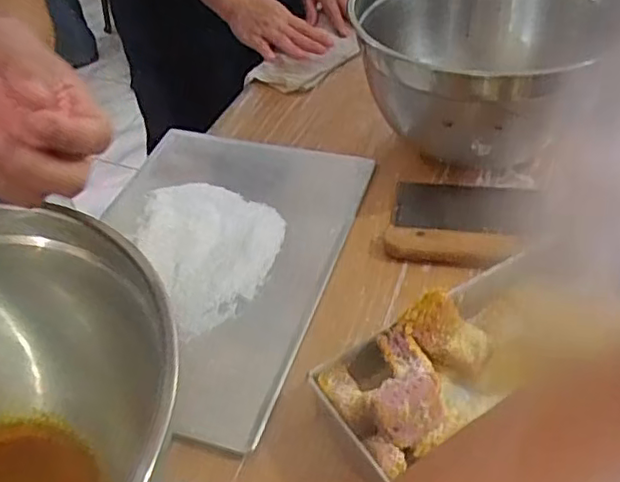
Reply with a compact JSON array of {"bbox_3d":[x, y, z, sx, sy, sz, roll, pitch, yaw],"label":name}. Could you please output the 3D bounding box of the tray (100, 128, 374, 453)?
[{"bbox_3d":[-0.107,0.008,0.620,0.260,0.021,0.363,11,47,17],"label":"tray"}]

